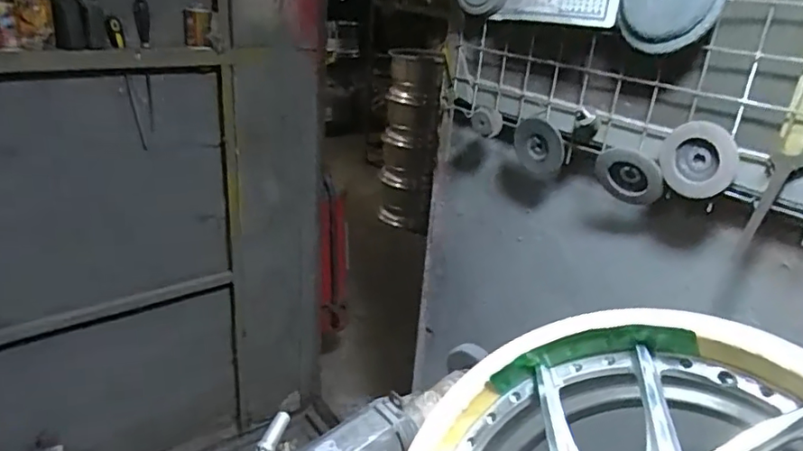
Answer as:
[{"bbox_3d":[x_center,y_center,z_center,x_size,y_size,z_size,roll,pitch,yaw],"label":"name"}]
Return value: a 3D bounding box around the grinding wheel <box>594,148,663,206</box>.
[{"bbox_3d":[0.334,-0.071,0.831,0.025,0.084,0.100,-39,41,-26],"label":"grinding wheel"}]

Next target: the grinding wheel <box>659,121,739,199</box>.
[{"bbox_3d":[0.381,-0.083,0.734,0.018,0.095,0.096,-11,27,-36],"label":"grinding wheel"}]

